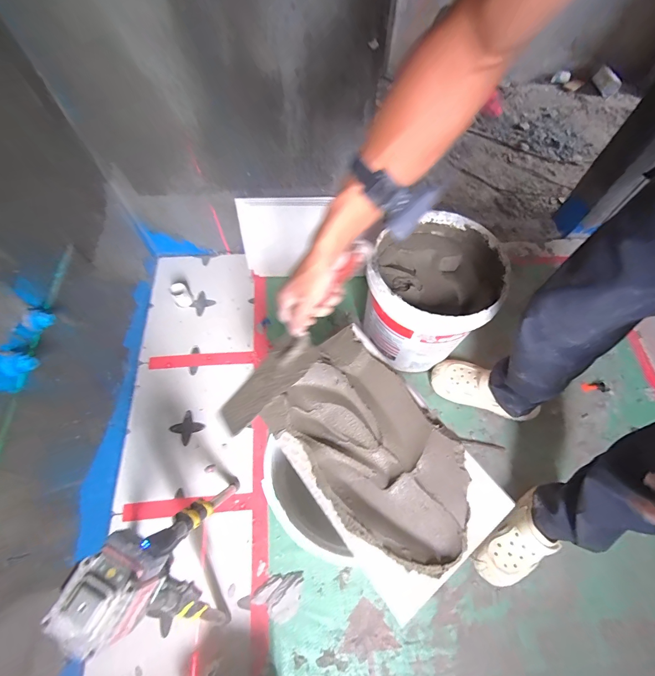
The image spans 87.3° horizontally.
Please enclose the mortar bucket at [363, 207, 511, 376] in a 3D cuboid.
[{"bbox_3d":[0.259,-0.116,0.894,0.284,0.279,0.316,40,69,17],"label":"mortar bucket"}]

